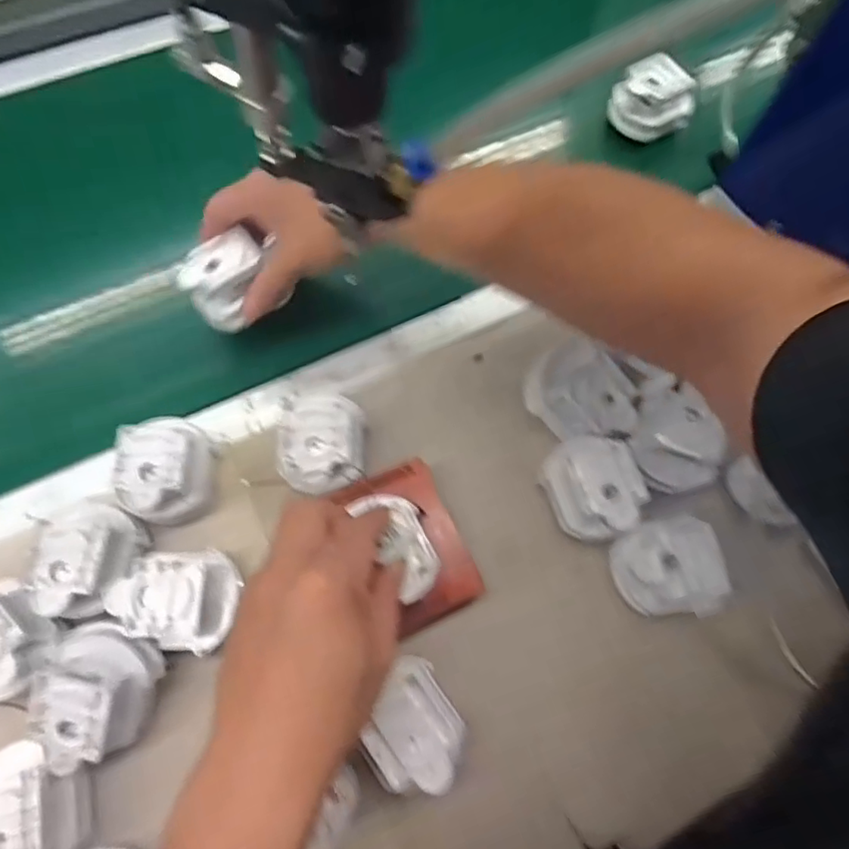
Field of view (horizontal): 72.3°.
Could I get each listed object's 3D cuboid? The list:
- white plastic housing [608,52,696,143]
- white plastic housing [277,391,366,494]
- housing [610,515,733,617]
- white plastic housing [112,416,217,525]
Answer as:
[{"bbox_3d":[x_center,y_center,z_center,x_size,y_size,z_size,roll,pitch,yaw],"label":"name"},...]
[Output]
[{"bbox_3d":[0.209,-0.300,0.532,0.056,0.047,0.059,1,69,-1],"label":"white plastic housing"},{"bbox_3d":[-0.070,0.018,0.408,0.054,0.052,0.068,1,69,-1],"label":"white plastic housing"},{"bbox_3d":[0.158,0.094,0.376,0.059,0.032,0.059,1,69,-1],"label":"housing"},{"bbox_3d":[-0.176,0.035,0.397,0.056,0.050,0.067,0,69,-1],"label":"white plastic housing"}]

